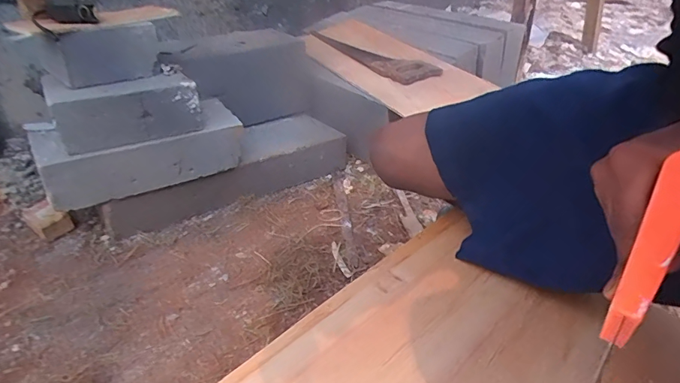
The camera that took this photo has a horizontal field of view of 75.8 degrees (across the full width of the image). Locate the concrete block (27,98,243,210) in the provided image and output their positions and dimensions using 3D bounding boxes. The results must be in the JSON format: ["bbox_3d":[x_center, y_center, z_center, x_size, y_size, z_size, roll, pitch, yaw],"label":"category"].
[{"bbox_3d":[-0.396,-0.087,0.889,0.383,0.110,0.163,-20,38,-29],"label":"concrete block"}]

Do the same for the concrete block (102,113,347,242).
[{"bbox_3d":[-0.259,-0.056,1.040,0.588,0.102,0.165,-22,40,-31],"label":"concrete block"}]

